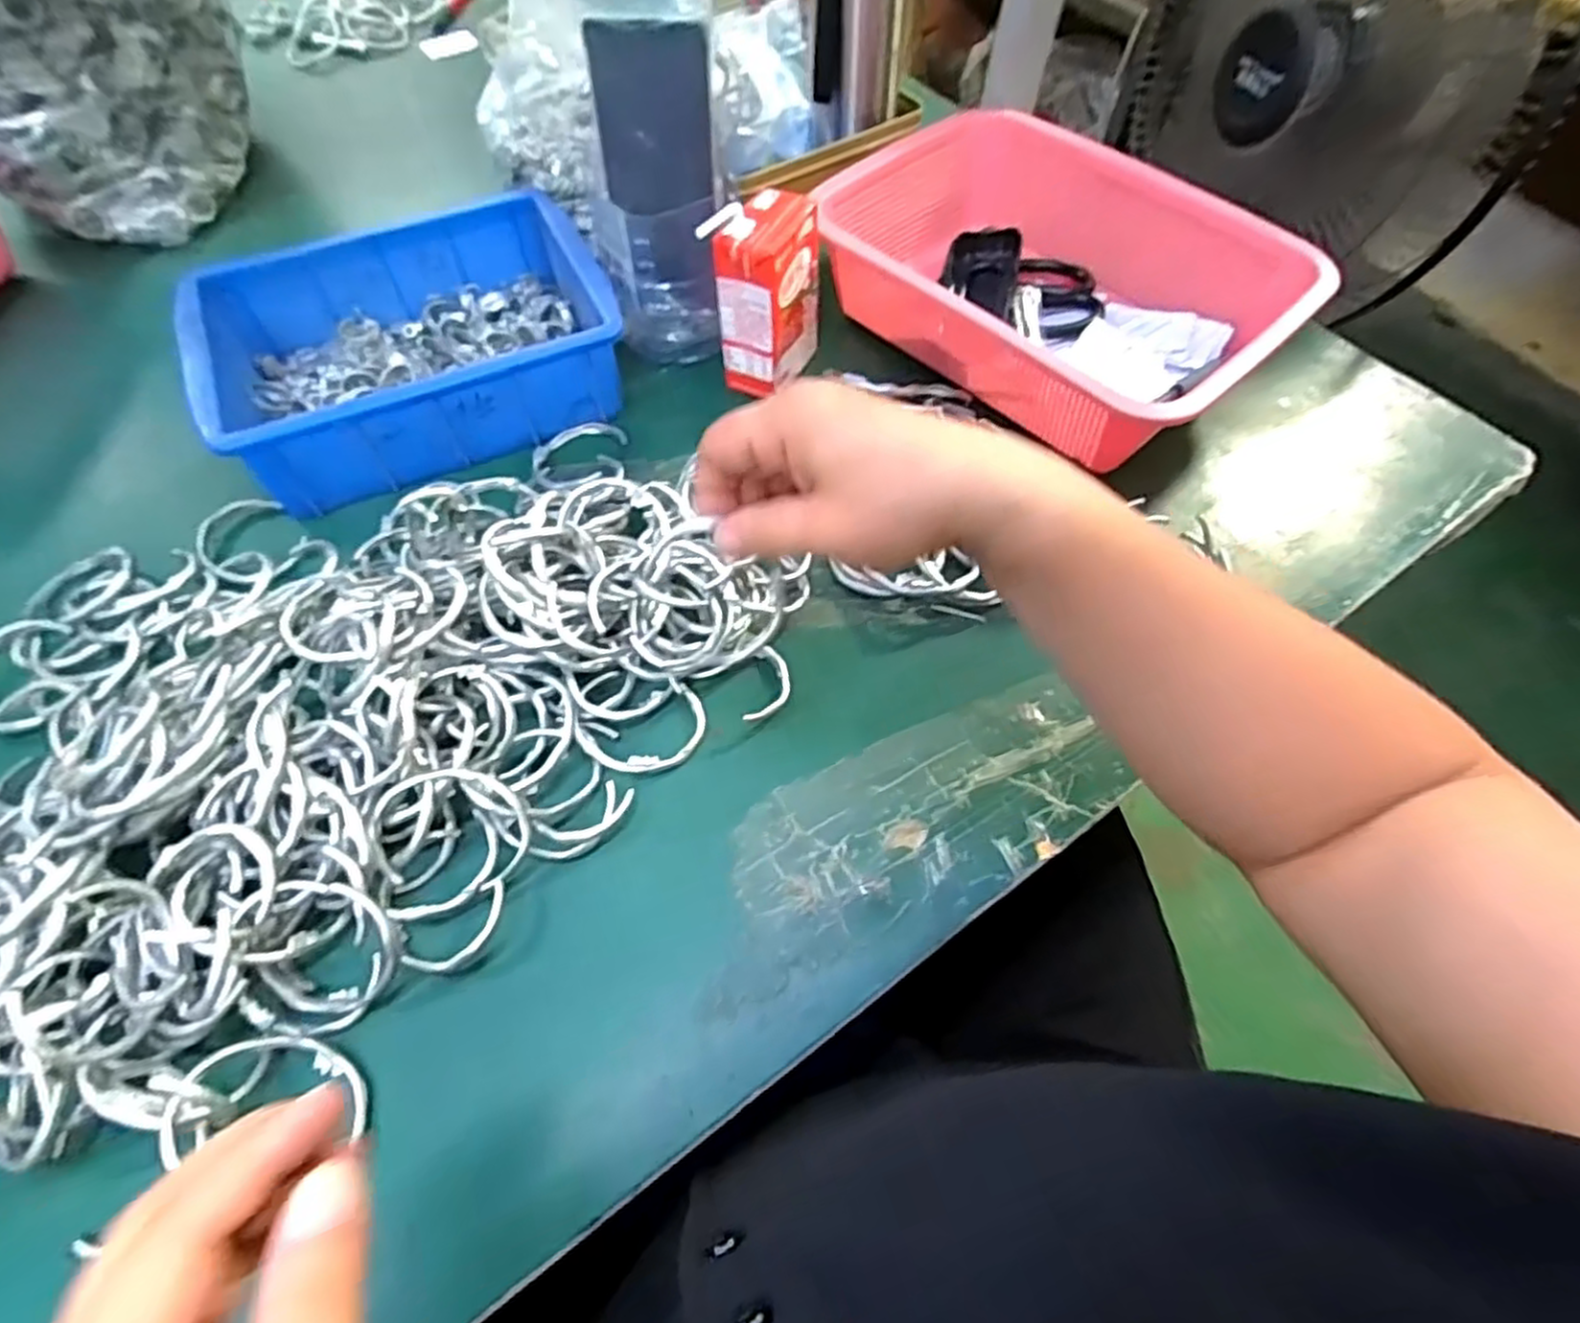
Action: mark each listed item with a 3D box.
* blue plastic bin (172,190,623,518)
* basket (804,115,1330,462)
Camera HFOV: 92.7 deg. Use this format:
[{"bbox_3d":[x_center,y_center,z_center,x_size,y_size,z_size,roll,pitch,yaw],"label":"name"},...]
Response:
[{"bbox_3d":[-0.247,-0.210,0.501,0.246,0.066,0.175,-21,62,-14],"label":"blue plastic bin"},{"bbox_3d":[0.176,-0.263,0.520,0.306,0.086,0.207,39,67,19],"label":"basket"}]

